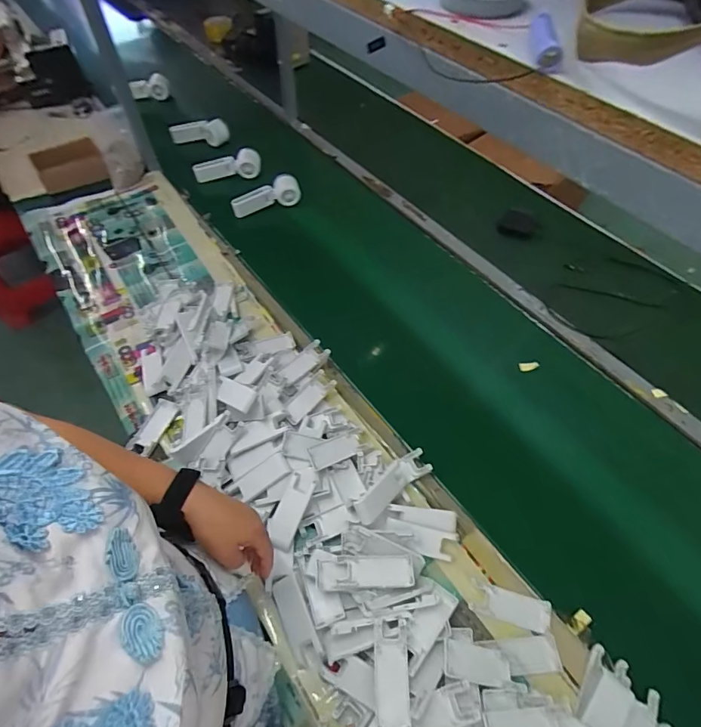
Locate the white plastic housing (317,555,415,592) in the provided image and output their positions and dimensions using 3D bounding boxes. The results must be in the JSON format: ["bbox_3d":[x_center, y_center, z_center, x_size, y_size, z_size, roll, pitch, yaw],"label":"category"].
[{"bbox_3d":[0.020,0.277,0.572,0.124,0.021,0.041,-2,56,-2],"label":"white plastic housing"}]

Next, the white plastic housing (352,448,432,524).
[{"bbox_3d":[0.063,0.181,0.645,0.043,0.024,0.150,39,45,23],"label":"white plastic housing"}]

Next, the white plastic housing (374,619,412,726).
[{"bbox_3d":[0.047,0.355,0.498,0.038,0.009,0.105,-2,48,4],"label":"white plastic housing"}]

